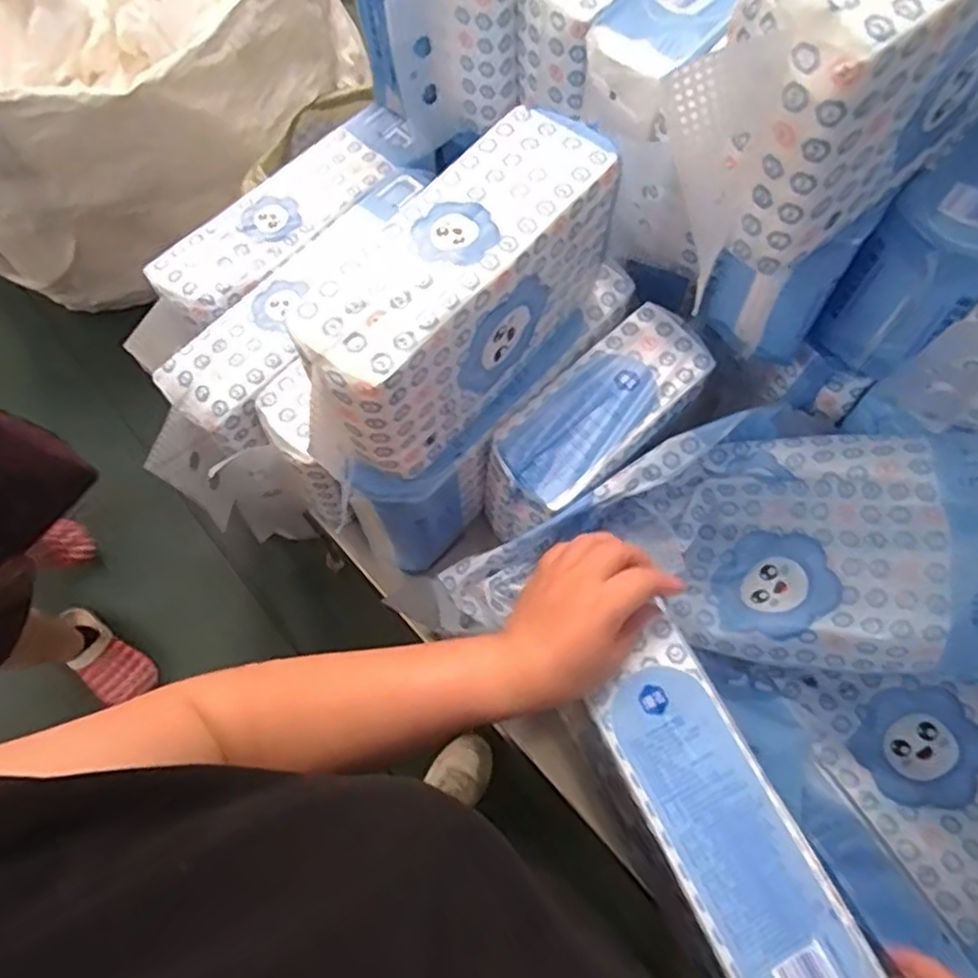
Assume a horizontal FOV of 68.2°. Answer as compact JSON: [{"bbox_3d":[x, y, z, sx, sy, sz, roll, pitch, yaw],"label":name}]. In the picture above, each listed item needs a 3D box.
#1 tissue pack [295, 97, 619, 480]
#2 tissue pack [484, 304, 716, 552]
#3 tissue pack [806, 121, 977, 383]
[{"bbox_3d":[-0.017,-0.141,0.557,0.083,0.166,0.275,37,74,16],"label":"tissue pack"},{"bbox_3d":[0.096,-0.043,0.675,0.228,0.136,0.091,-42,72,-13],"label":"tissue pack"},{"bbox_3d":[0.385,-0.218,0.567,0.083,0.163,0.248,42,76,17],"label":"tissue pack"}]

